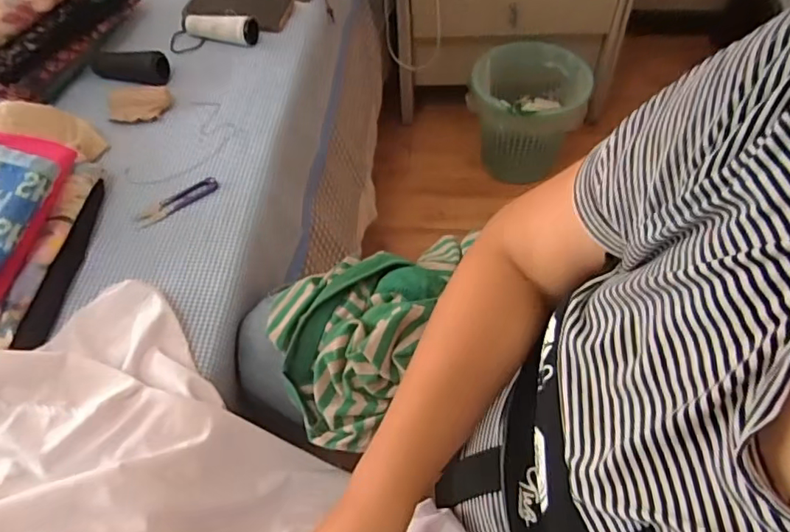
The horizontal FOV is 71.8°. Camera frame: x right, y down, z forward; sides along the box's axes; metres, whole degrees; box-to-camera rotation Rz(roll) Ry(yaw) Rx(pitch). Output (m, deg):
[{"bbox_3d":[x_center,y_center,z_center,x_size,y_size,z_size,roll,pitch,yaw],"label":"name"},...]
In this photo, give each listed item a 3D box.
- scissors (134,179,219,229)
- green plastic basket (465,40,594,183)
[{"bbox_3d":[-0.255,-0.076,0.643,0.100,0.006,0.025,-36,61,-21],"label":"scissors"},{"bbox_3d":[0.292,-0.348,1.249,0.245,0.224,0.243,10,56,10],"label":"green plastic basket"}]

